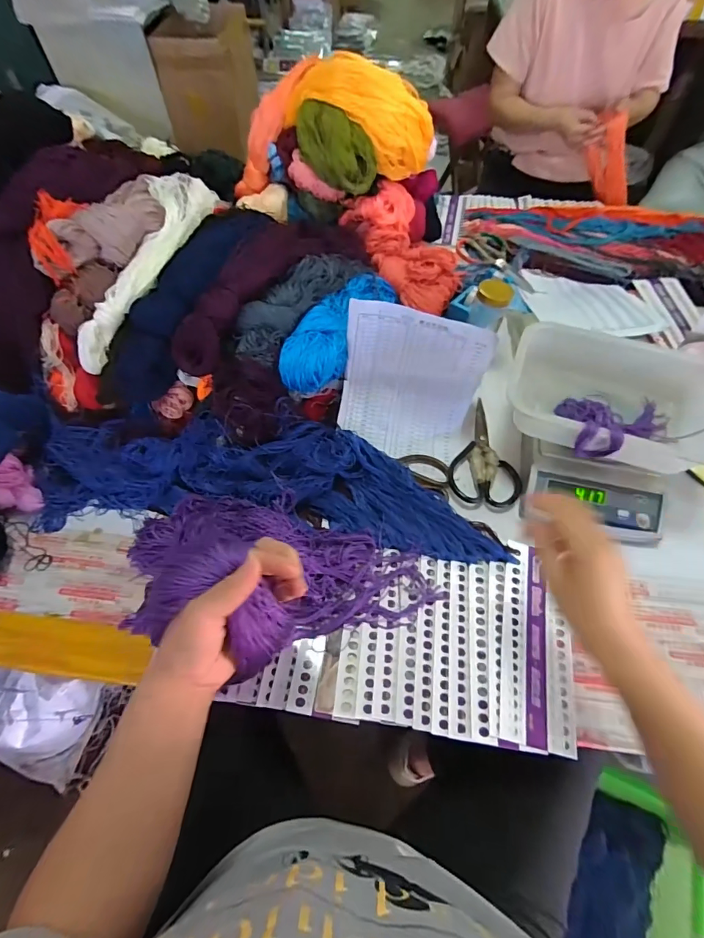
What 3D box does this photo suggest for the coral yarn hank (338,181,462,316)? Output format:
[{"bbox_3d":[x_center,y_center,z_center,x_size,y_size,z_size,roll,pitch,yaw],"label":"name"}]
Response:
[{"bbox_3d":[0.107,-0.423,0.818,0.147,0.068,0.268,-23,76,-12],"label":"coral yarn hank"}]

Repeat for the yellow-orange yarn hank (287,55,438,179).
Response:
[{"bbox_3d":[0.010,-0.637,0.767,0.269,0.132,0.134,12,59,9],"label":"yellow-orange yarn hank"}]

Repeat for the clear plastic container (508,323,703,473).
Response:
[{"bbox_3d":[0.372,-0.100,0.617,0.272,0.097,0.211,13,60,10],"label":"clear plastic container"}]

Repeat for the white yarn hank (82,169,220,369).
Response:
[{"bbox_3d":[-0.304,-0.331,0.657,0.104,0.071,0.416,4,58,4],"label":"white yarn hank"}]

